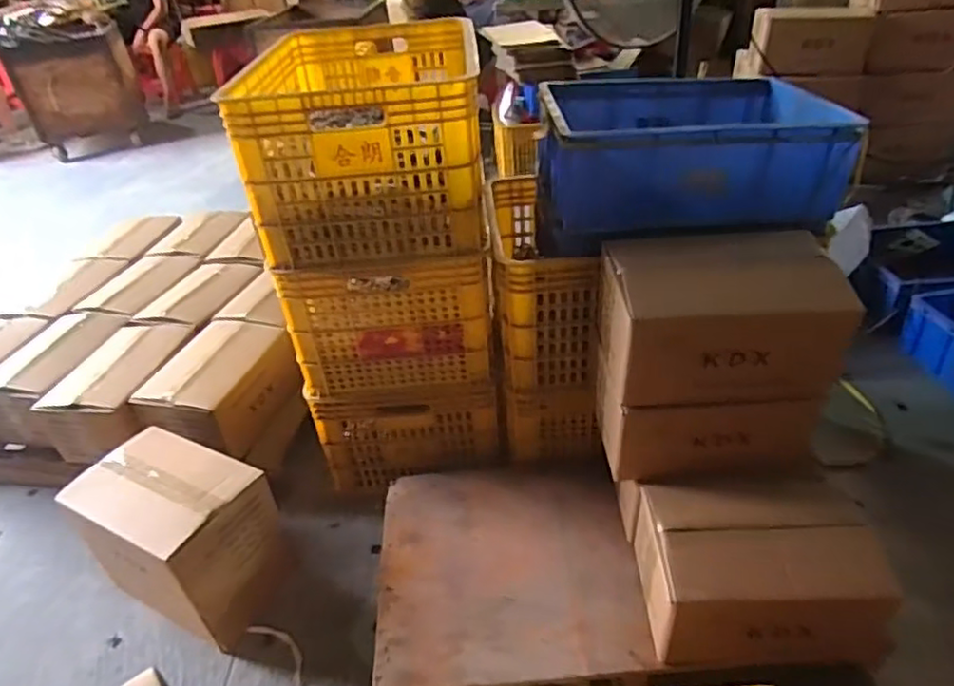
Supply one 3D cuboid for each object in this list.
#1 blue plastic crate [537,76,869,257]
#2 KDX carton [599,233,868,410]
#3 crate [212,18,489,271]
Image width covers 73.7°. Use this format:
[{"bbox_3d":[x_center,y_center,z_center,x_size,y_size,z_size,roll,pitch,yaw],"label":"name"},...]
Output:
[{"bbox_3d":[0.360,-0.348,1.158,0.478,0.182,0.364,-3,35,1],"label":"blue plastic crate"},{"bbox_3d":[0.373,-0.042,1.023,0.324,0.191,0.253,-1,35,4],"label":"KDX carton"},{"bbox_3d":[-0.203,-0.419,1.279,0.400,0.296,0.565,-4,35,0],"label":"crate"}]

